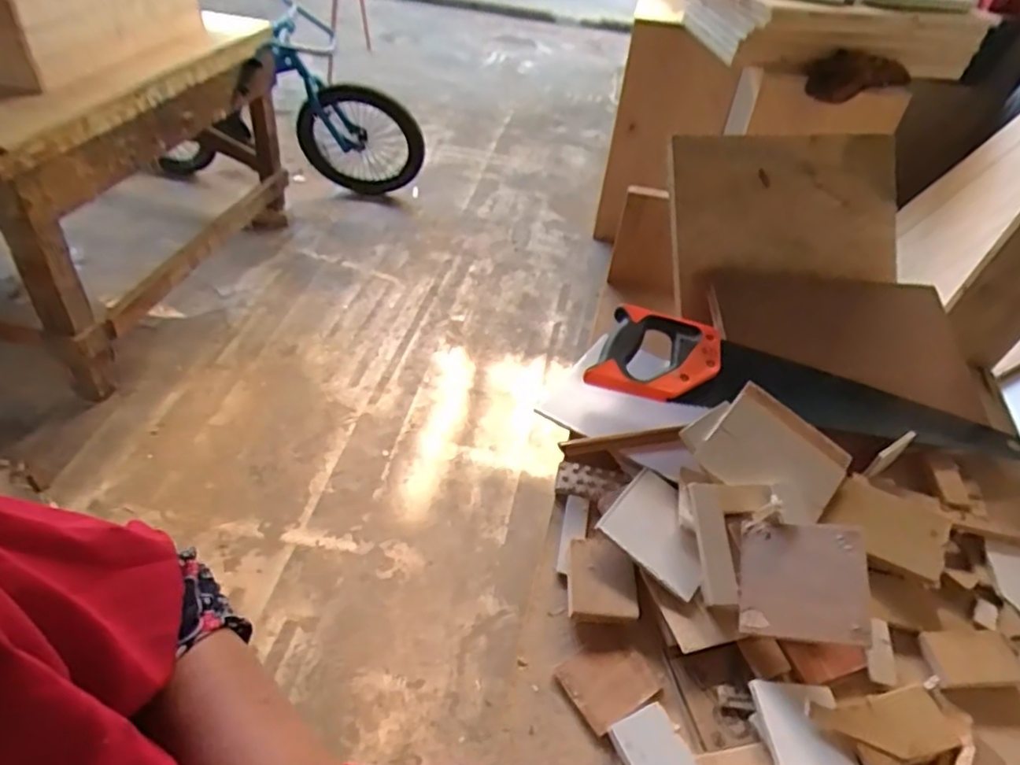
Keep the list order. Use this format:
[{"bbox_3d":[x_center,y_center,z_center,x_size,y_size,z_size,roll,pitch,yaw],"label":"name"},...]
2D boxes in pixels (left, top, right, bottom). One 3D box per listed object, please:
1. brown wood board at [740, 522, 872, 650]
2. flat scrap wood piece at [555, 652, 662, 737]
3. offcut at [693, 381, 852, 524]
[{"bbox_3d":[0.254,0.173,0.552,0.100,0.010,0.098,-1,60,23],"label":"brown wood board"},{"bbox_3d":[0.083,0.250,0.531,0.070,0.008,0.059,-21,49,-26],"label":"flat scrap wood piece"},{"bbox_3d":[0.274,0.077,0.652,0.131,0.017,0.117,39,64,13],"label":"offcut"}]

